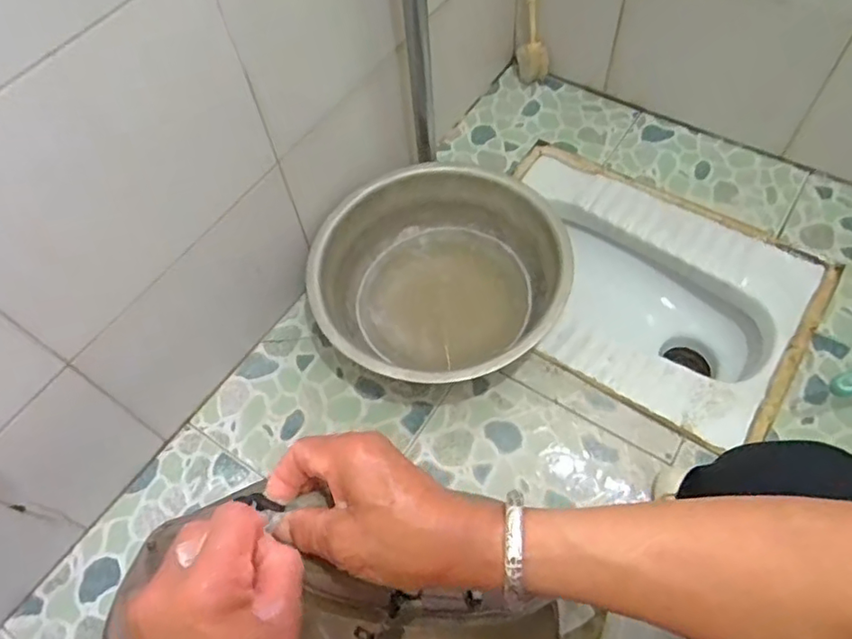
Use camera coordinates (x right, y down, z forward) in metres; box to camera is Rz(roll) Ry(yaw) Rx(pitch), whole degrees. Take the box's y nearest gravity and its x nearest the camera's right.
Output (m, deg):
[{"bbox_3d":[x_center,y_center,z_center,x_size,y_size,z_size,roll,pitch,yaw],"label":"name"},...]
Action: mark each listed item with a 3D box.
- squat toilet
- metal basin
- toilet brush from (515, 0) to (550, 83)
[{"bbox_3d":[0.319,-0.023,0.986,0.498,0.158,0.380,29,66,20],"label":"squat toilet"},{"bbox_3d":[0.022,-0.051,0.856,0.339,0.120,0.331,-2,59,3],"label":"metal basin"},{"bbox_3d":[0.191,-0.576,1.036,0.066,0.335,0.072,1,59,5],"label":"toilet brush"}]

